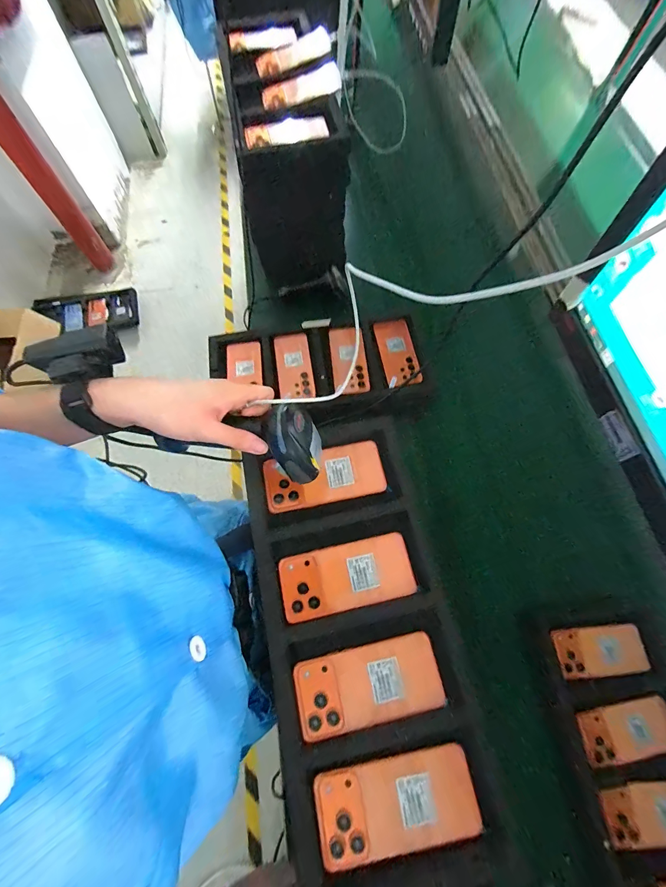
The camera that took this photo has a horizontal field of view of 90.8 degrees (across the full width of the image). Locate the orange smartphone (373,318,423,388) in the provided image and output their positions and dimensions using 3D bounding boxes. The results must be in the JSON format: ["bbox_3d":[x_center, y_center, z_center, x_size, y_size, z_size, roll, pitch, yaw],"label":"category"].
[{"bbox_3d":[0.146,-0.205,0.743,0.074,0.008,0.161,-14,77,9],"label":"orange smartphone"}]

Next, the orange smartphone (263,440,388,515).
[{"bbox_3d":[-0.012,0.046,0.456,0.162,0.011,0.076,-11,70,-6],"label":"orange smartphone"}]

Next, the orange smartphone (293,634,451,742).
[{"bbox_3d":[0.041,0.276,0.375,0.161,0.012,0.076,-11,70,-6],"label":"orange smartphone"}]

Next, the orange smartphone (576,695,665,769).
[{"bbox_3d":[0.485,0.472,0.540,0.152,0.015,0.073,-11,61,2],"label":"orange smartphone"}]

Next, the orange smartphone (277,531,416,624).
[{"bbox_3d":[0.017,0.166,0.411,0.161,0.006,0.076,-12,71,-6],"label":"orange smartphone"}]

